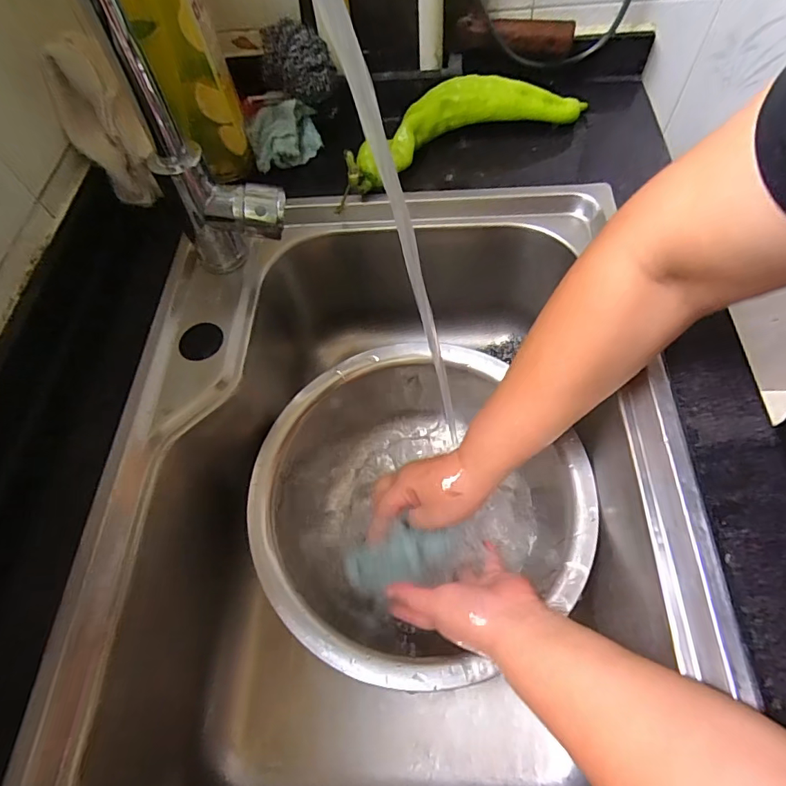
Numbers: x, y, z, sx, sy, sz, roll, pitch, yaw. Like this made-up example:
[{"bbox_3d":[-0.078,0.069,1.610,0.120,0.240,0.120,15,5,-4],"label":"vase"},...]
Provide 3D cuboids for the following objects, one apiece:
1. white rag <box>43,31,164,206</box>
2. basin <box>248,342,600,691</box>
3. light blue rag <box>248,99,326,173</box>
[{"bbox_3d":[-0.276,-0.254,0.455,0.063,0.143,0.039,-24,36,-12],"label":"white rag"},{"bbox_3d":[0.012,0.108,0.462,0.276,0.106,0.288,-2,61,4],"label":"basin"},{"bbox_3d":[-0.121,-0.280,0.520,0.065,0.060,0.035,-29,25,-28],"label":"light blue rag"}]

